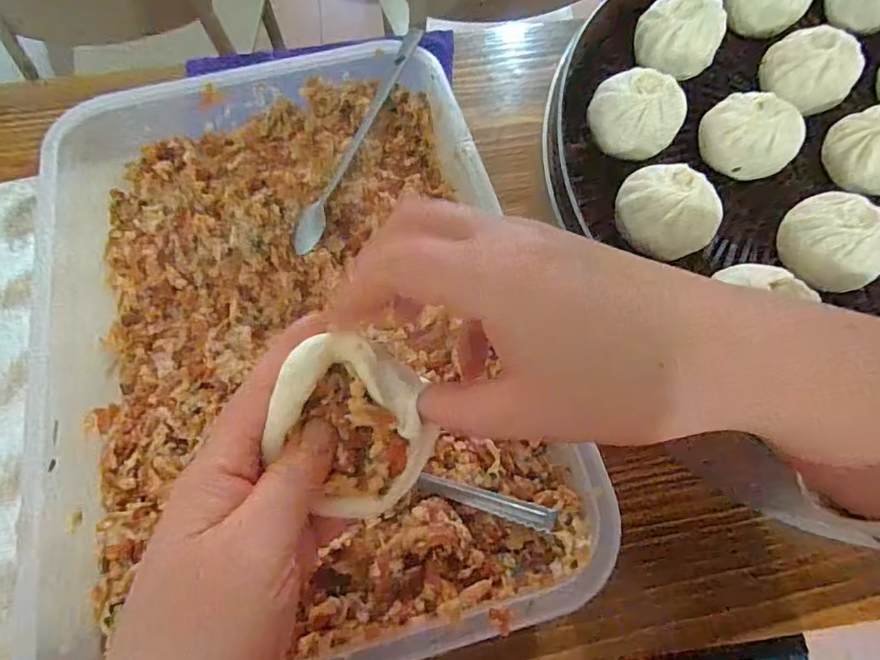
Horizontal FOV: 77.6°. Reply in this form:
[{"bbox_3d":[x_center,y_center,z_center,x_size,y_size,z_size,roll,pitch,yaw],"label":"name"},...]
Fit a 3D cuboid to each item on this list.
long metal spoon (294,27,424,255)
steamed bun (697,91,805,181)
[{"bbox_3d":[-0.057,-0.132,0.384,0.017,0.010,0.174,27,88,13],"label":"long metal spoon"},{"bbox_3d":[0.225,-0.140,0.401,0.067,0.046,0.055,38,71,16],"label":"steamed bun"}]

